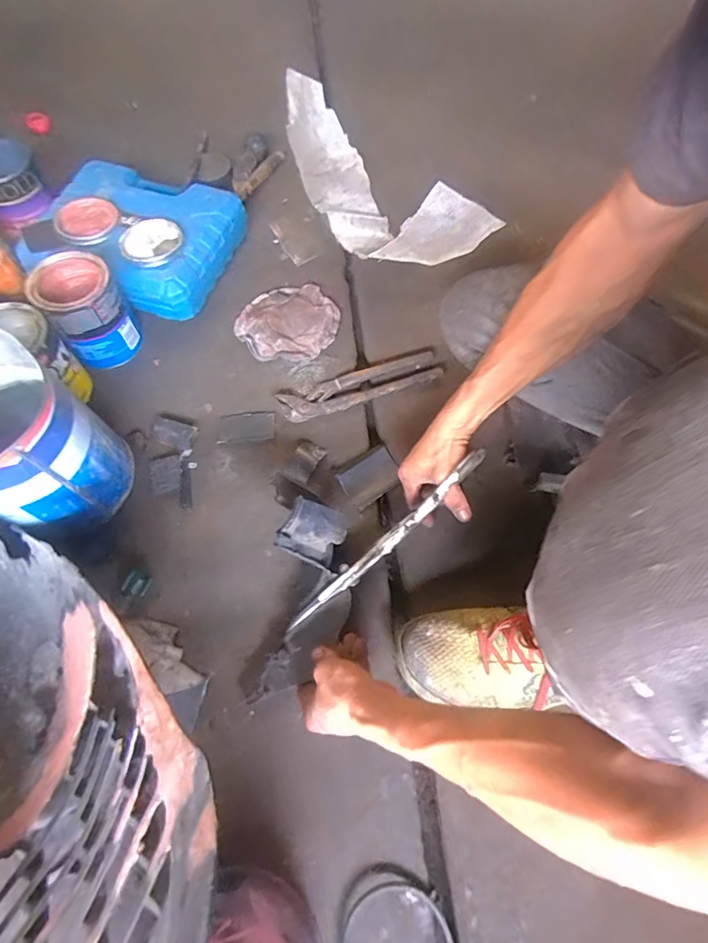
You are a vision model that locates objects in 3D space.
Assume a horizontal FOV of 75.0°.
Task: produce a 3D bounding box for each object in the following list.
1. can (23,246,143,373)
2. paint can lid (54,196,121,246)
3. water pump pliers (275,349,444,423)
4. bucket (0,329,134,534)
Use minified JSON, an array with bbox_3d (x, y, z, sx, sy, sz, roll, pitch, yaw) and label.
[{"bbox_3d":[-0.369,-0.220,0.645,0.096,0.118,0.101,1,64,-2],"label":"can"},{"bbox_3d":[-0.397,-0.375,0.690,0.088,0.012,0.092,1,64,-2],"label":"paint can lid"},{"bbox_3d":[0.011,-0.124,0.667,0.233,0.019,0.052,-19,66,-11],"label":"water pump pliers"},{"bbox_3d":[-0.372,-0.030,0.514,0.171,0.188,0.149,30,67,12],"label":"bucket"}]

